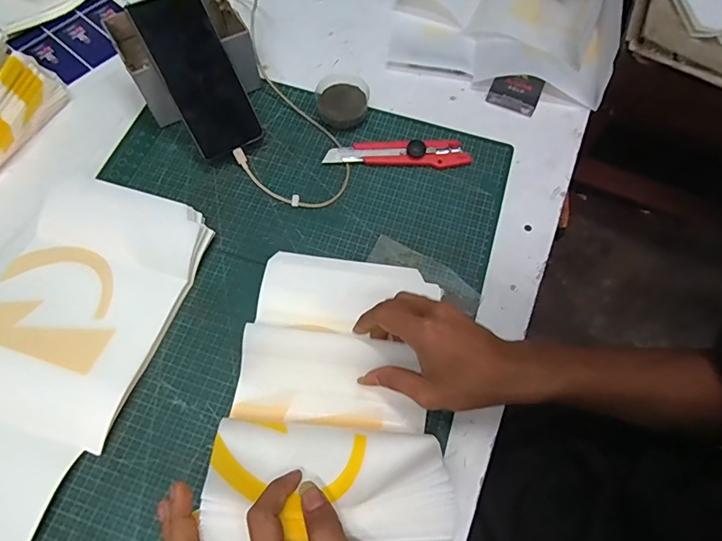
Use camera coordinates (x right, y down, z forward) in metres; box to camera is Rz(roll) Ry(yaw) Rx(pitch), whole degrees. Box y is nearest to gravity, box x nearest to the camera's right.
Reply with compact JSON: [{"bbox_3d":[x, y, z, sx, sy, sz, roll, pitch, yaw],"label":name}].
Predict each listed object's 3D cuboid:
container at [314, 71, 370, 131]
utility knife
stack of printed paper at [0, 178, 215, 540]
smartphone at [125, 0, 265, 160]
[{"bbox_3d":[-0.022,-0.204,0.529,0.060,0.031,0.069,-10,68,-6],"label":"container"},{"bbox_3d":[0.044,-0.136,0.510,0.166,0.015,0.029,2,67,-1],"label":"utility knife"},{"bbox_3d":[-0.291,0.074,0.403,0.176,0.033,0.345,18,68,6],"label":"stack of printed paper"},{"bbox_3d":[-0.171,-0.207,0.467,0.074,0.013,0.160,-29,110,-12],"label":"smartphone"}]

